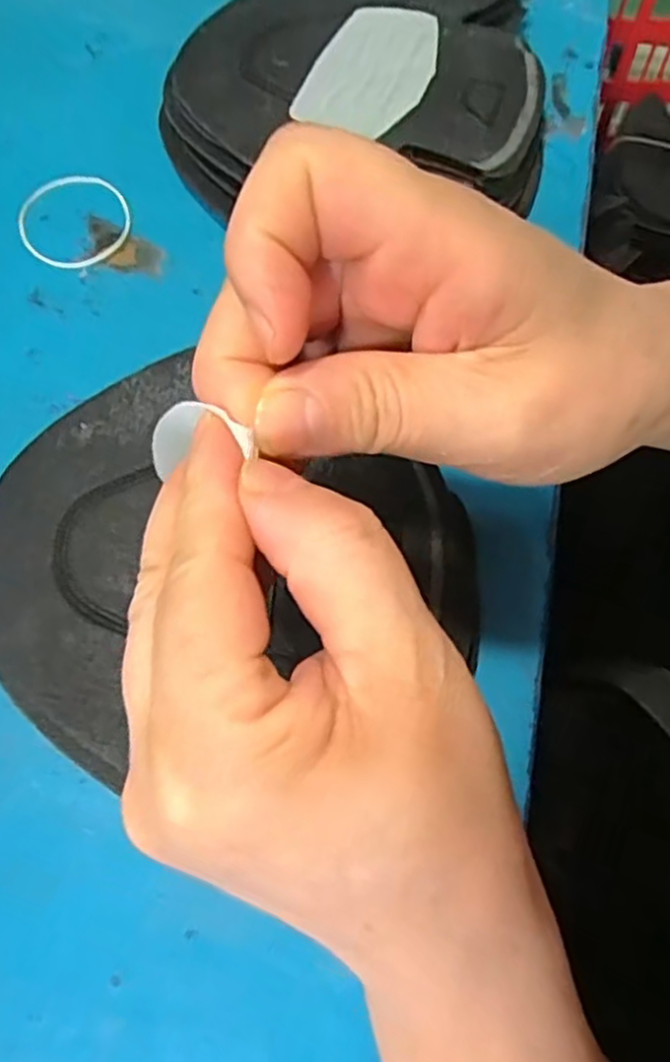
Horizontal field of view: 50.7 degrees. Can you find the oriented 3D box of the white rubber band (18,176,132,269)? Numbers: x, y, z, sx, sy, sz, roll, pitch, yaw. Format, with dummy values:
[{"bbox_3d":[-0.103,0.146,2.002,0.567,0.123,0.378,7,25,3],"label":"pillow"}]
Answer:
[{"bbox_3d":[-0.124,-0.149,0.339,0.052,0.004,0.052,1,71,-2],"label":"white rubber band"}]

